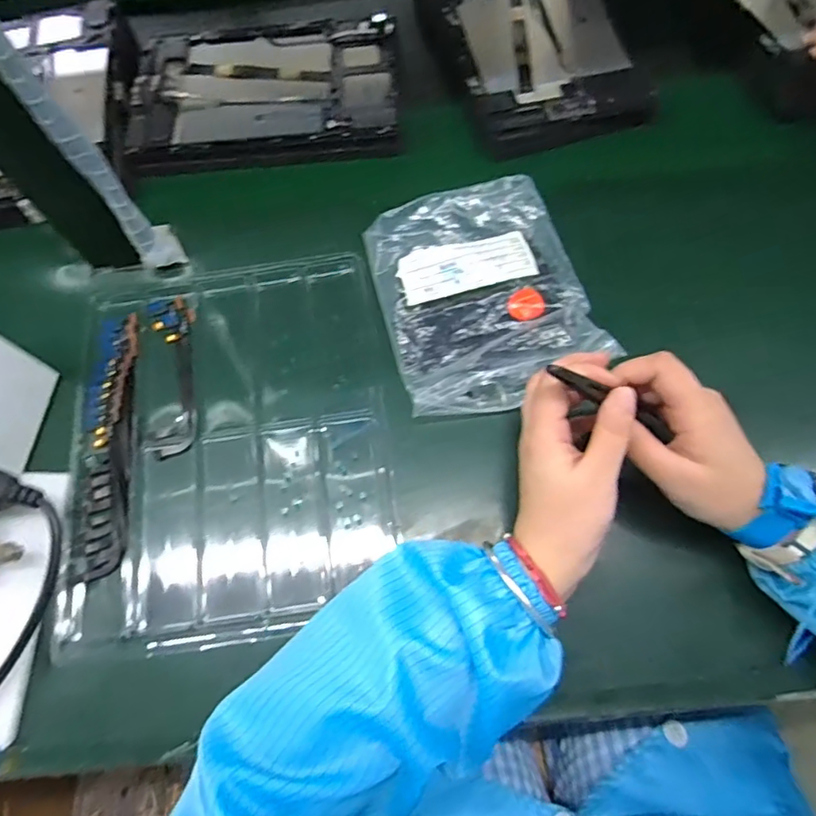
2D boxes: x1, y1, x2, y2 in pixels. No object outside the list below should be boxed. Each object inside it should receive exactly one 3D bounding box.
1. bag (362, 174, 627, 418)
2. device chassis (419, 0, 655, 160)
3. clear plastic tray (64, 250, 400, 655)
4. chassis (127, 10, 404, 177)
[{"bbox_3d":[0.054,-0.087,0.397,0.143,0.029,0.171,-15,67,-2],"label":"bag"},{"bbox_3d":[0.111,-0.349,0.486,0.160,0.019,0.253,-14,72,-3],"label":"device chassis"},{"bbox_3d":[-0.124,0.016,0.378,0.216,0.015,0.266,-8,72,-1],"label":"clear plastic tray"},{"bbox_3d":[-0.128,-0.292,0.490,0.240,0.024,0.149,-5,74,1],"label":"chassis"}]

